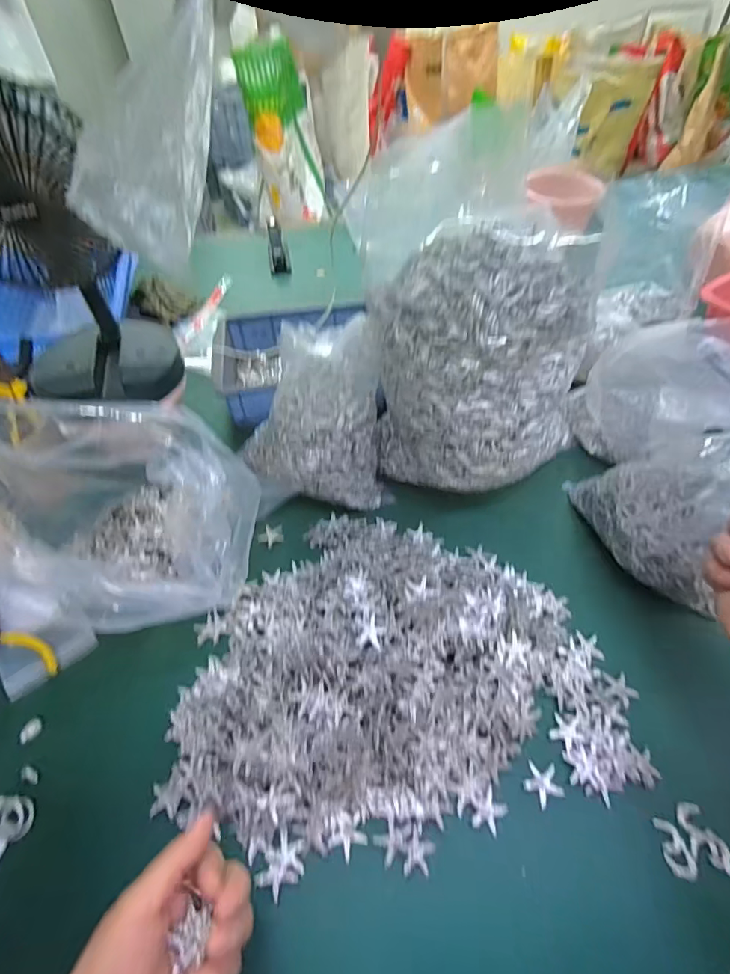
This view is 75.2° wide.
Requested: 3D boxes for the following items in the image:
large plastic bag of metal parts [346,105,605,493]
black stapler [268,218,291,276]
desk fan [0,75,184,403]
[{"bbox_3d":[0.104,-0.147,0.448,0.190,0.314,0.161,36,61,28],"label":"large plastic bag of metal parts"},{"bbox_3d":[-0.171,-0.475,0.915,0.038,0.031,0.147,-9,64,-5],"label":"black stapler"},{"bbox_3d":[-0.305,-0.218,0.470,0.158,0.275,0.121,-16,52,-10],"label":"desk fan"}]

